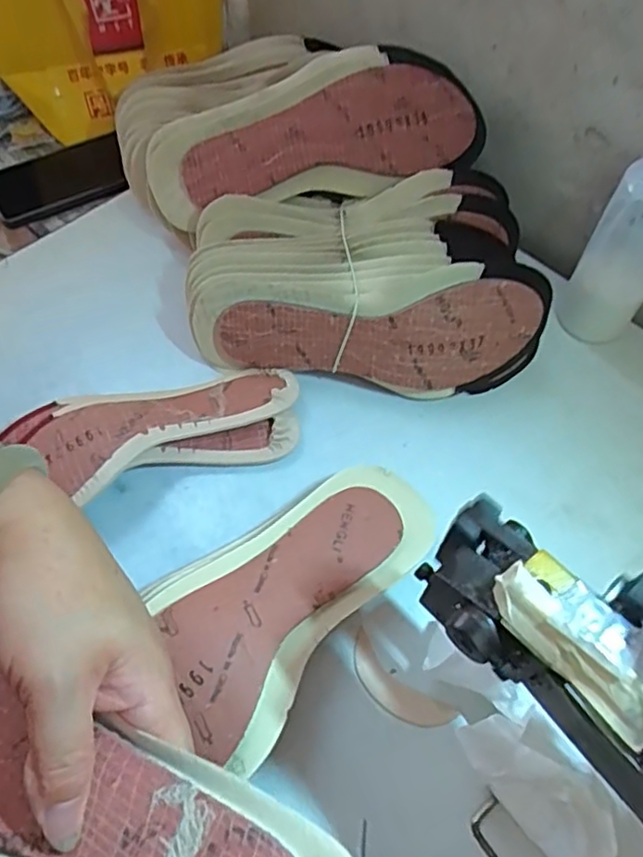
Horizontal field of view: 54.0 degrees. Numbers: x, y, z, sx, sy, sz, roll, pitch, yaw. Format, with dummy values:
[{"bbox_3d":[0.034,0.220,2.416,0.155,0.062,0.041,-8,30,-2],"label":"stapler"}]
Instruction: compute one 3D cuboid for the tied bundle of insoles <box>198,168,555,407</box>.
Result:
[{"bbox_3d":[0.030,-0.110,0.498,0.262,0.095,0.161,-4,57,0],"label":"tied bundle of insoles"}]

